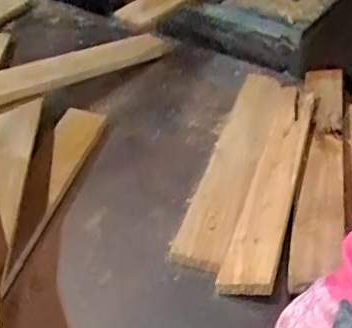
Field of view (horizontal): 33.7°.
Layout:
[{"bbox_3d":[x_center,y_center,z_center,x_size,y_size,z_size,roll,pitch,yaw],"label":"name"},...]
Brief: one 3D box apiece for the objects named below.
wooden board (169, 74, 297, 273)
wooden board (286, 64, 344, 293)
[{"bbox_3d":[0.110,-0.017,0.916,0.096,0.020,0.484,20,40,8],"label":"wooden board"},{"bbox_3d":[0.235,-0.024,0.940,0.069,0.025,0.571,13,38,7],"label":"wooden board"}]

